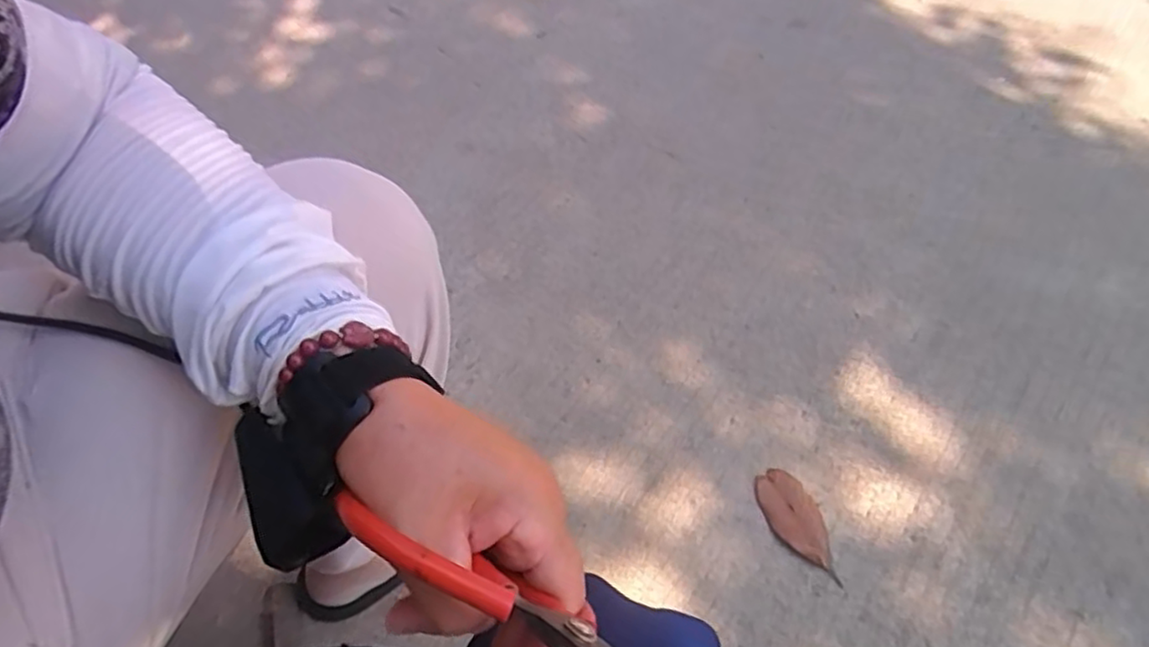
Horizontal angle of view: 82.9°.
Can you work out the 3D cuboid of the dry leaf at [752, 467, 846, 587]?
[{"bbox_3d":[0.250,0.222,0.723,0.058,0.015,0.129,-22,59,-10],"label":"dry leaf"}]

